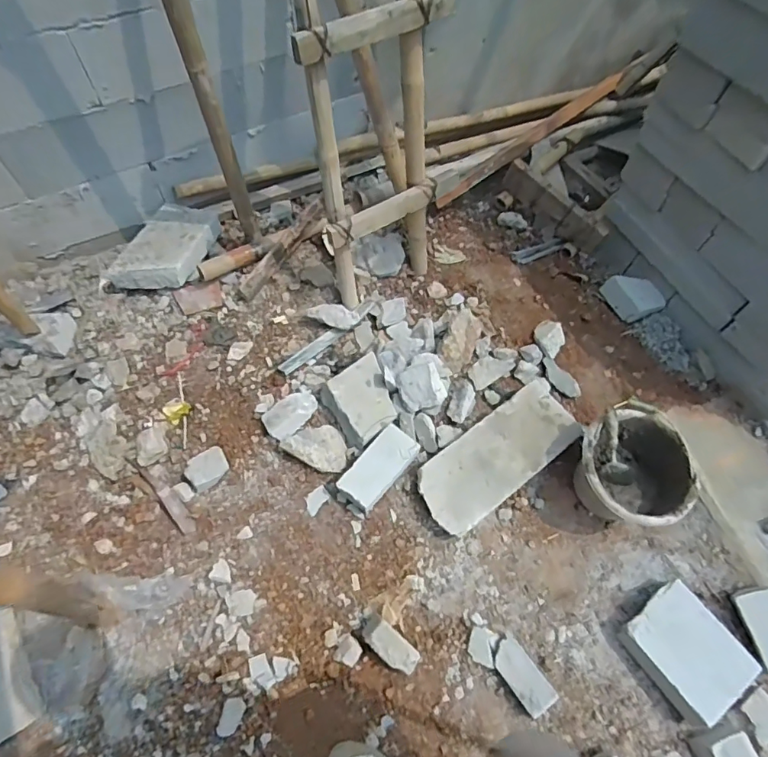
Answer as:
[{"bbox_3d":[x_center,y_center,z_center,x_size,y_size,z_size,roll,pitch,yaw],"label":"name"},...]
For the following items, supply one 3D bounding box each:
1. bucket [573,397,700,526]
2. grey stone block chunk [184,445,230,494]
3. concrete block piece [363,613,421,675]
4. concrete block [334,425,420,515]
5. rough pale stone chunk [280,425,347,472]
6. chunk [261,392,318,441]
[{"bbox_3d":[0.636,0.243,1.337,0.275,0.215,0.314,-15,64,-12],"label":"bucket"},{"bbox_3d":[-0.492,0.250,1.385,0.111,0.024,0.097,-34,69,-20],"label":"grey stone block chunk"},{"bbox_3d":[0.016,0.631,1.172,0.130,0.086,0.066,46,71,-1],"label":"concrete block piece"},{"bbox_3d":[-0.013,0.250,1.365,0.110,0.093,0.230,37,66,16],"label":"concrete block"},{"bbox_3d":[-0.189,0.189,1.406,0.184,0.066,0.132,20,62,7],"label":"rough pale stone chunk"},{"bbox_3d":[-0.267,0.102,1.431,0.161,0.086,0.107,-33,68,-19],"label":"chunk"}]

